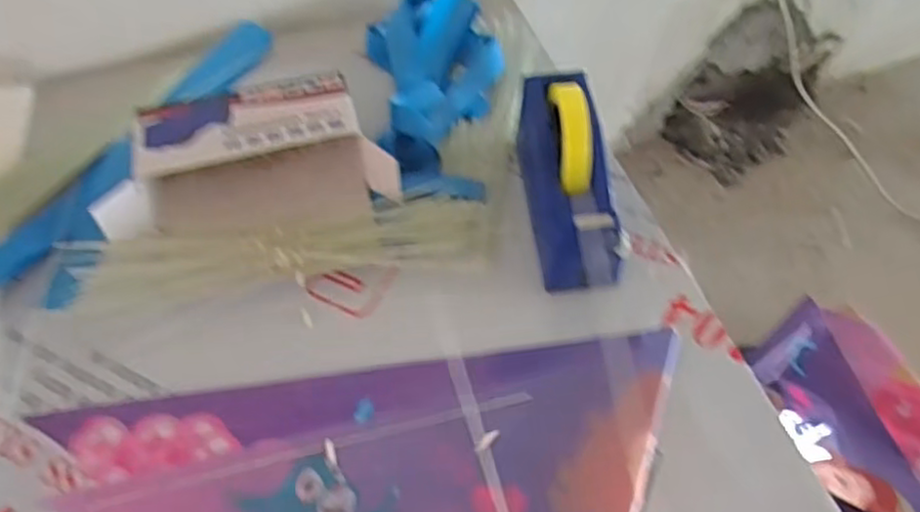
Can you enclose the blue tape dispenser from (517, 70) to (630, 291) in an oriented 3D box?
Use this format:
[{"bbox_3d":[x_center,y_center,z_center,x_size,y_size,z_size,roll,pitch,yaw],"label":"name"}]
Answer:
[{"bbox_3d":[0.103,-0.065,0.645,0.068,0.120,0.240,-5,56,-5],"label":"blue tape dispenser"}]

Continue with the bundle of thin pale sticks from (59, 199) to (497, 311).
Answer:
[{"bbox_3d":[-0.161,-0.005,0.670,0.392,0.031,0.081,-7,56,-6],"label":"bundle of thin pale sticks"}]

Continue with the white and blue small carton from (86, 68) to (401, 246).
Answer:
[{"bbox_3d":[-0.203,-0.095,0.694,0.272,0.078,0.149,-6,56,-5],"label":"white and blue small carton"}]

